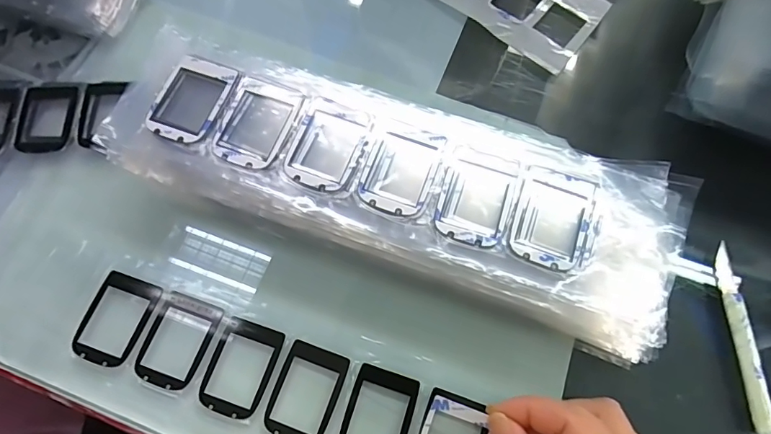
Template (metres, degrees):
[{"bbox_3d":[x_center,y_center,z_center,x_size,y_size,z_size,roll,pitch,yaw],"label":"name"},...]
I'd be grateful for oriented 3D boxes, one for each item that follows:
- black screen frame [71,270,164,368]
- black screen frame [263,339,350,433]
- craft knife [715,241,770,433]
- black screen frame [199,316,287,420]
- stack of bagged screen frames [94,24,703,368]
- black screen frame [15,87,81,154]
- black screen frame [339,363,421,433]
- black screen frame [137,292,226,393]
[{"bbox_3d":[-0.160,0.060,0.270,0.036,0.004,0.052,20,70,7],"label":"black screen frame"},{"bbox_3d":[-0.045,0.100,0.259,0.036,0.004,0.052,19,70,7],"label":"black screen frame"},{"bbox_3d":[0.213,0.069,0.271,0.011,0.006,0.107,1,69,0],"label":"craft knife"},{"bbox_3d":[-0.084,0.087,0.263,0.036,0.004,0.052,19,70,7],"label":"black screen frame"},{"bbox_3d":[0.006,-0.016,0.269,0.309,0.065,0.099,19,71,6],"label":"stack of bagged screen frames"},{"bbox_3d":[-0.233,-0.068,0.316,0.039,0.005,0.053,1,69,0],"label":"black screen frame"},{"bbox_3d":[-0.004,0.112,0.254,0.036,0.004,0.052,18,70,7],"label":"black screen frame"},{"bbox_3d":[-0.122,0.073,0.268,0.036,0.004,0.052,19,70,7],"label":"black screen frame"}]

